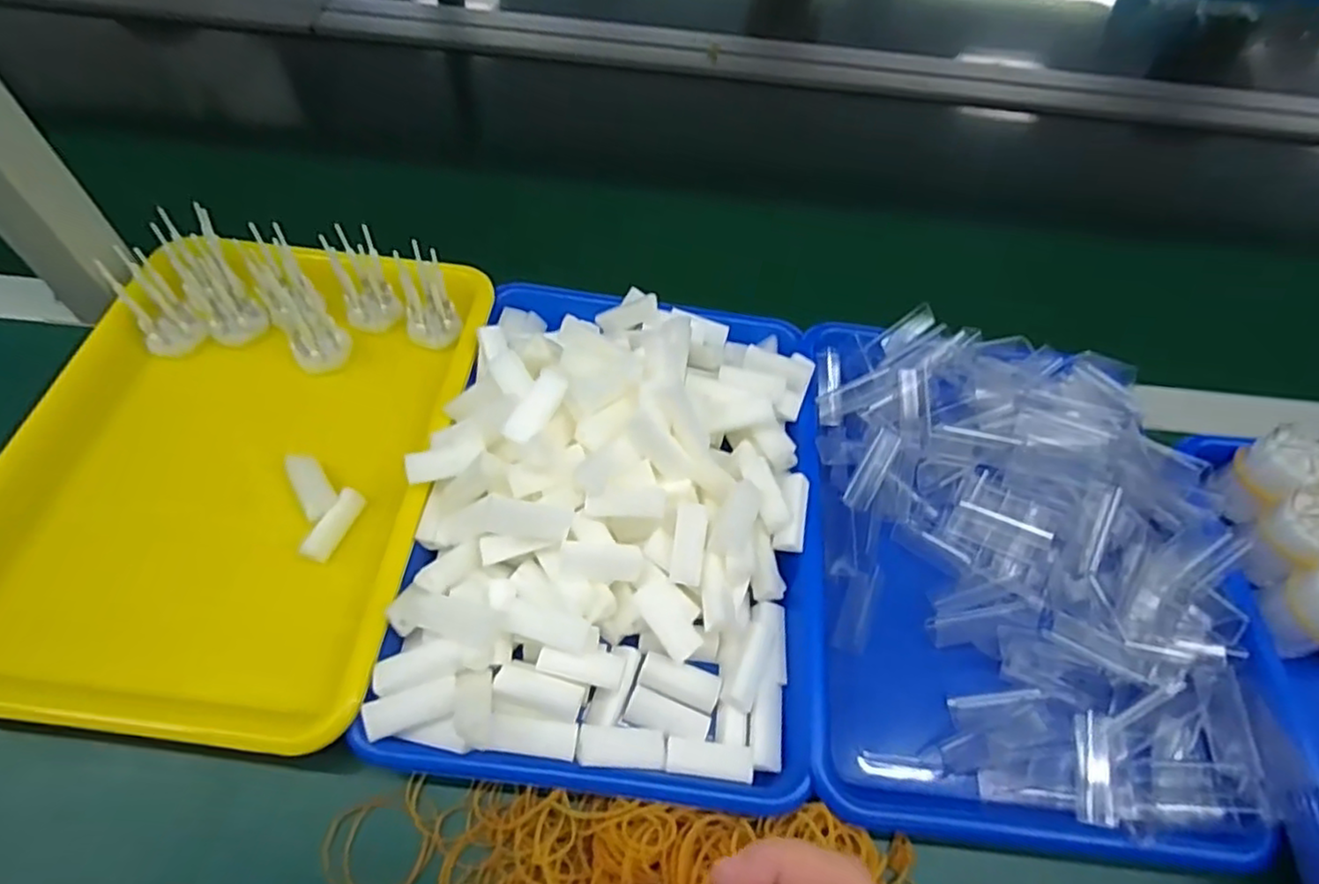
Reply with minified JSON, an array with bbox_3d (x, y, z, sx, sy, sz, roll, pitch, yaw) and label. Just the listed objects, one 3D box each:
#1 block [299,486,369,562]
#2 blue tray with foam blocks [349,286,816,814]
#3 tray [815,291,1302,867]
[{"bbox_3d":[-0.195,0.050,0.407,0.012,0.013,0.047,19,58,8],"label":"block"},{"bbox_3d":[-0.020,0.024,0.402,0.227,0.069,0.319,8,57,0],"label":"blue tray with foam blocks"},{"bbox_3d":[0.218,0.061,0.415,0.242,0.054,0.318,8,57,1],"label":"tray"}]

